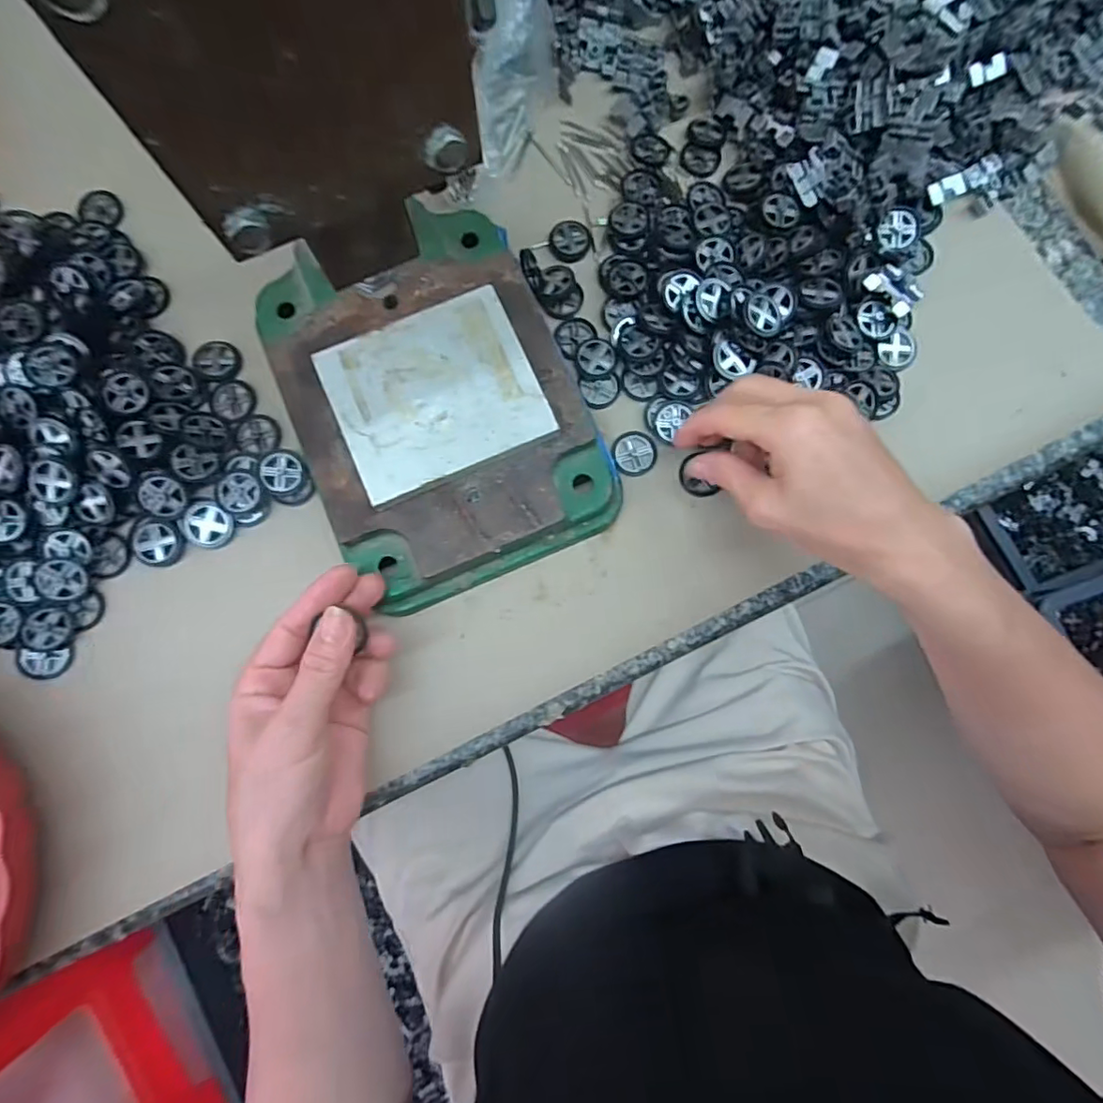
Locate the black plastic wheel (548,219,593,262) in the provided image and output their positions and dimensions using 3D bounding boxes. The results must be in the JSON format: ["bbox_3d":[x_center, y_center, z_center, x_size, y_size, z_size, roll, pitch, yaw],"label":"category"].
[{"bbox_3d":[0.013,-0.210,0.378,0.028,0.009,0.027,0,81,0],"label":"black plastic wheel"}]

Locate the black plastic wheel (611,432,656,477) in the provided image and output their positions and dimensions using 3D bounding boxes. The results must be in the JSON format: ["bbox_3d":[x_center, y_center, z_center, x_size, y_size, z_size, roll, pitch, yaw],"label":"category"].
[{"bbox_3d":[0.051,-0.061,0.348,0.027,0.004,0.027,0,81,0],"label":"black plastic wheel"}]

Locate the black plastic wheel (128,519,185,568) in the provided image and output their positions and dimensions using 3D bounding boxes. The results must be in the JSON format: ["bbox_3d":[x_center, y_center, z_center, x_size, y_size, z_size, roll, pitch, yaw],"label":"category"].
[{"bbox_3d":[-0.236,-0.006,0.333,0.031,0.006,0.027,0,81,0],"label":"black plastic wheel"}]

